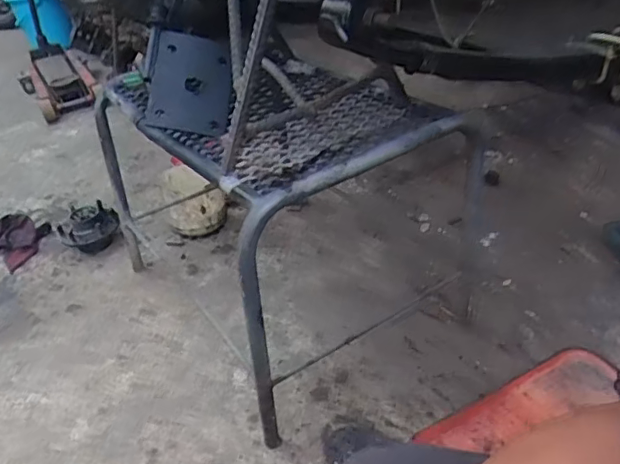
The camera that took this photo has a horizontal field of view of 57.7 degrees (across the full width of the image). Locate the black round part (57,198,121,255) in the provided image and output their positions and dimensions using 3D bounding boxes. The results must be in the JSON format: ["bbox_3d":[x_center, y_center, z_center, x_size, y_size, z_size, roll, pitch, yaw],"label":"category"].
[{"bbox_3d":[-0.577,-0.005,1.482,0.147,0.098,0.147,-5,34,3],"label":"black round part"}]

